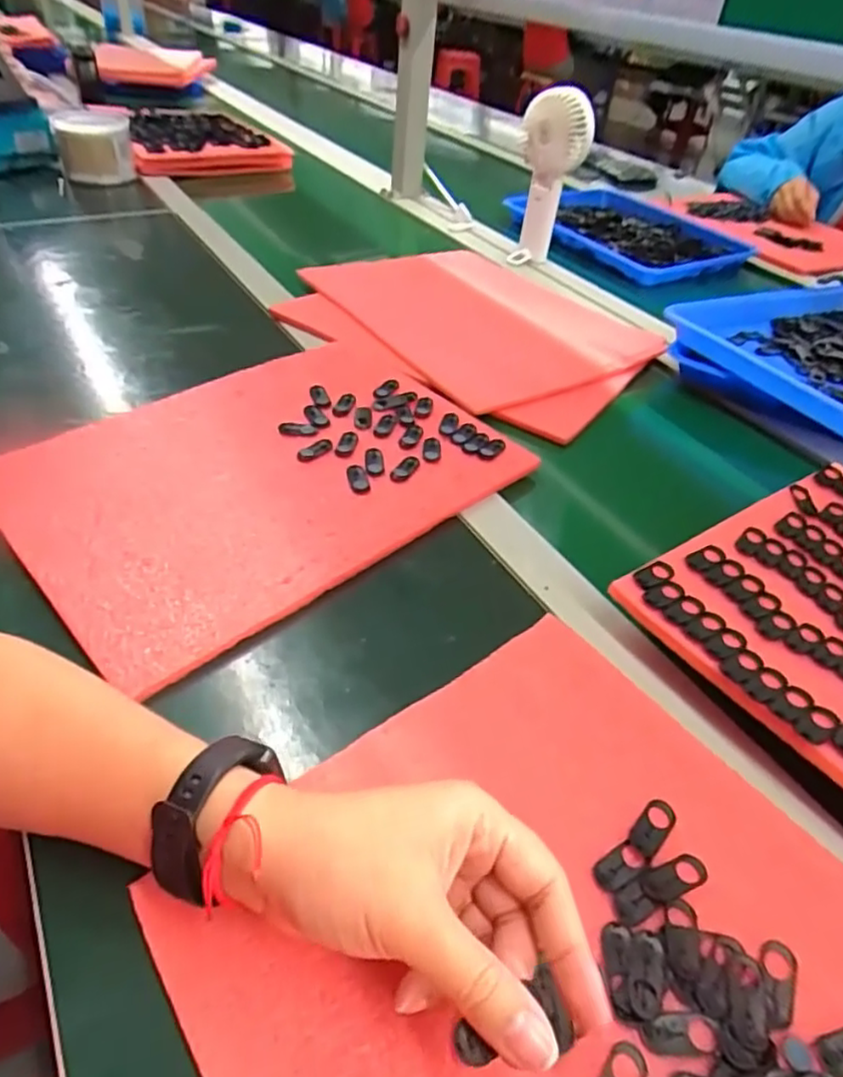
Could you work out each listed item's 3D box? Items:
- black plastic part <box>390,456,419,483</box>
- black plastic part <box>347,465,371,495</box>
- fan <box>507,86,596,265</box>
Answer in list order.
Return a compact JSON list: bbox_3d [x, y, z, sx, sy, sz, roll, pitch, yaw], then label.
[{"bbox_3d":[-0.012,-0.054,0.496,0.014,0.004,0.034,20,44,15],"label":"black plastic part"},{"bbox_3d":[-0.047,-0.044,0.482,0.014,0.004,0.030,-7,44,-14],"label":"black plastic part"},{"bbox_3d":[0.165,-0.461,0.863,0.088,0.216,0.045,12,42,6],"label":"fan"}]

